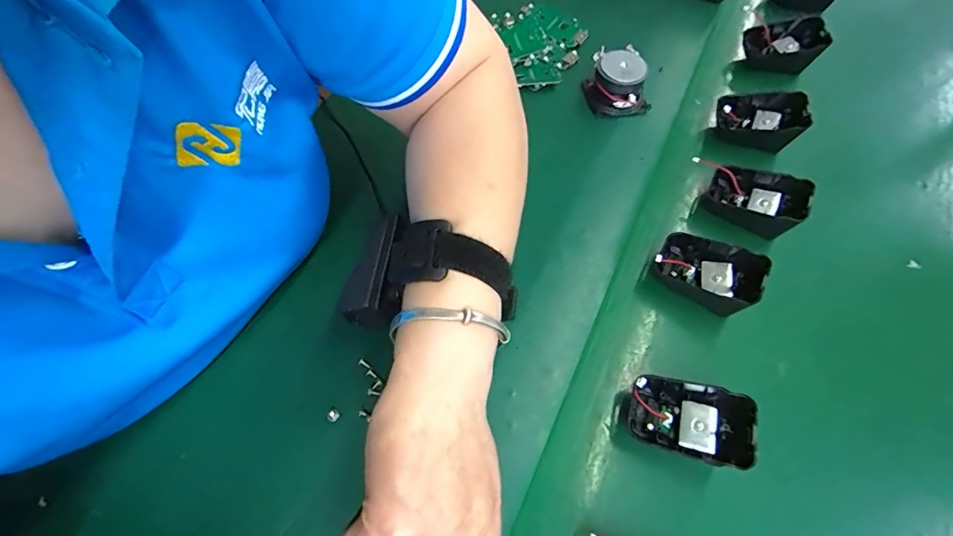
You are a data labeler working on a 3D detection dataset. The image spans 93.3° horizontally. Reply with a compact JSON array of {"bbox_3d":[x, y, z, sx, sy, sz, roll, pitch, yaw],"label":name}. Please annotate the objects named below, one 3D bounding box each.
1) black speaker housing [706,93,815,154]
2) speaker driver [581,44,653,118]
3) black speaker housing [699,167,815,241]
[{"bbox_3d":[0.251,-0.136,0.400,0.073,0.038,0.053,9,63,6],"label":"black speaker housing"},{"bbox_3d":[0.129,-0.168,0.407,0.054,0.036,0.050,-7,62,-2],"label":"speaker driver"},{"bbox_3d":[0.223,-0.057,0.361,0.066,0.035,0.046,29,67,15],"label":"black speaker housing"}]

